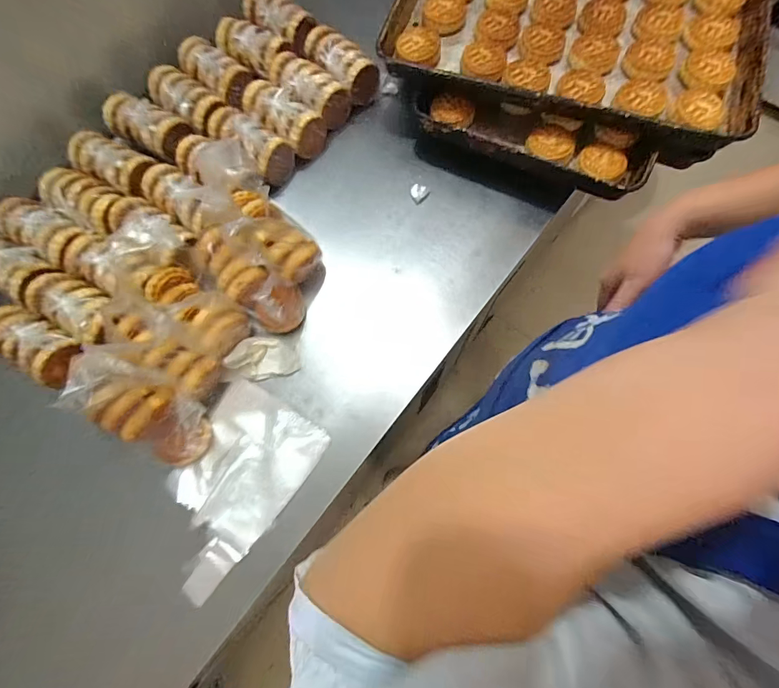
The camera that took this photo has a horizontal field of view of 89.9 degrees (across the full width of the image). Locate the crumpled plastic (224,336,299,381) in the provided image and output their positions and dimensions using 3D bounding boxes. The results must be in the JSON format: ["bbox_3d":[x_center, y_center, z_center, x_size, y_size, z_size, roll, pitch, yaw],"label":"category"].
[{"bbox_3d":[-0.196,0.023,0.611,0.100,0.028,0.067,12,74,7],"label":"crumpled plastic"}]

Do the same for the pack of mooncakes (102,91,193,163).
[{"bbox_3d":[-0.447,-0.406,0.716,0.161,0.065,0.068,26,76,10],"label":"pack of mooncakes"}]

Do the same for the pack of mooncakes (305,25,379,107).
[{"bbox_3d":[-0.102,-0.538,0.762,0.152,0.078,0.086,42,80,14],"label":"pack of mooncakes"}]

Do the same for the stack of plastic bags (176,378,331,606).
[{"bbox_3d":[-0.230,0.203,0.557,0.170,0.024,0.267,29,77,11],"label":"stack of plastic bags"}]

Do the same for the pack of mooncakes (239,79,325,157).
[{"bbox_3d":[-0.203,-0.411,0.717,0.159,0.066,0.079,30,77,11],"label":"pack of mooncakes"}]

